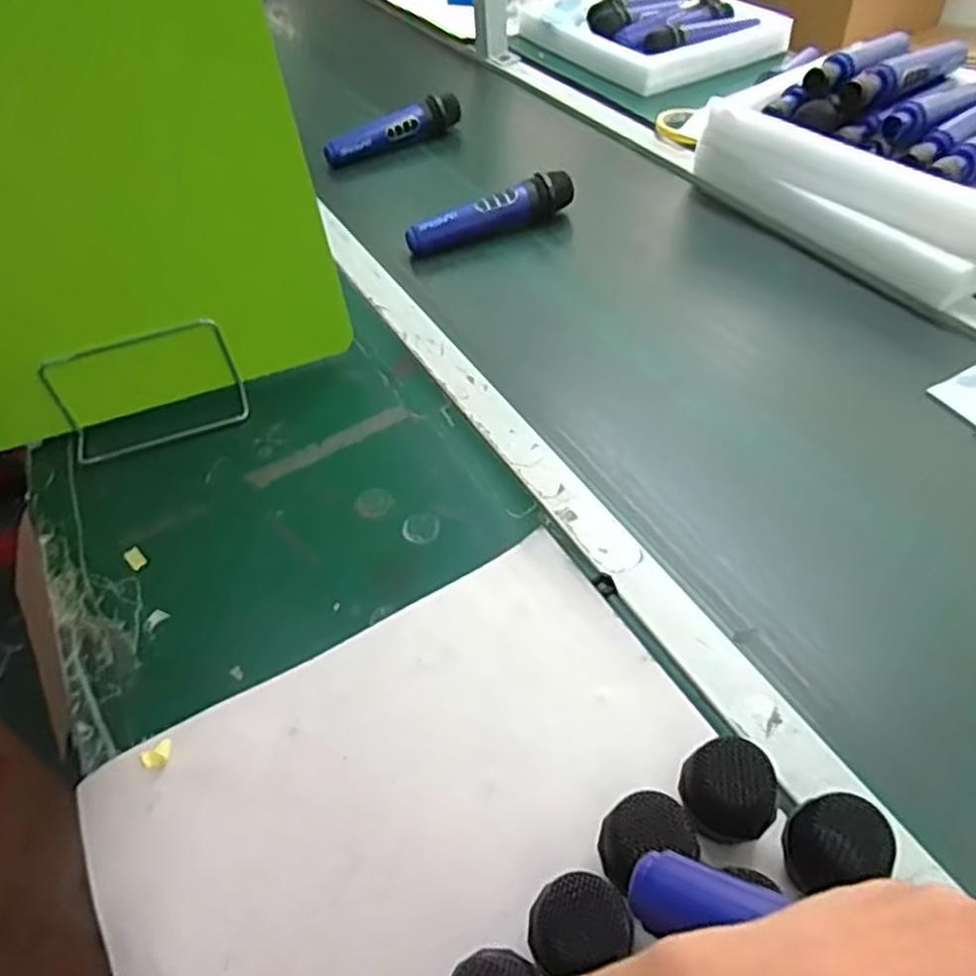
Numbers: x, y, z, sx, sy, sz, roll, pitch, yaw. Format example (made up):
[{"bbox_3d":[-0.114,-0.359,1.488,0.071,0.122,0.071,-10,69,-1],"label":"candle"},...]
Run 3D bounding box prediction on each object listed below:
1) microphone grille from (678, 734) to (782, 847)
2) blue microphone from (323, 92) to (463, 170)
[{"bbox_3d":[0.126,0.164,0.381,0.046,0.056,0.046,-3,49,3],"label":"microphone grille"},{"bbox_3d":[-0.128,-0.491,0.988,0.205,0.045,0.041,-26,52,-17],"label":"blue microphone"}]

